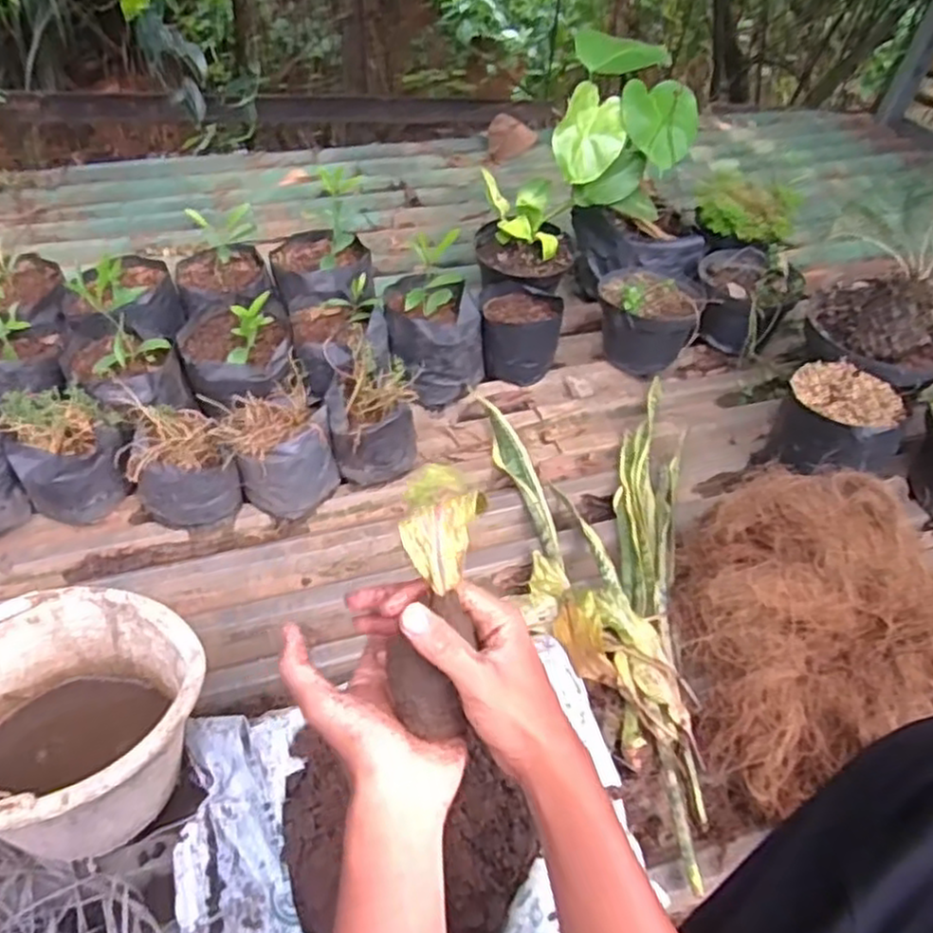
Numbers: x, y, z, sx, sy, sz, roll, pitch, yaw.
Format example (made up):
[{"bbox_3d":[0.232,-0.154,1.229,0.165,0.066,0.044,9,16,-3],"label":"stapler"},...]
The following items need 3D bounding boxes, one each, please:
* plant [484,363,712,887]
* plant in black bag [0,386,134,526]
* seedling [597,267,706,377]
[{"bbox_3d":[0.200,0.136,0.916,0.263,0.067,0.657,-1,49,-9],"label":"plant"},{"bbox_3d":[-0.512,-0.009,0.961,0.130,0.144,0.127,-16,53,-20],"label":"plant in black bag"},{"bbox_3d":[0.295,-0.247,1.229,0.170,0.137,0.174,20,49,10],"label":"seedling"}]

